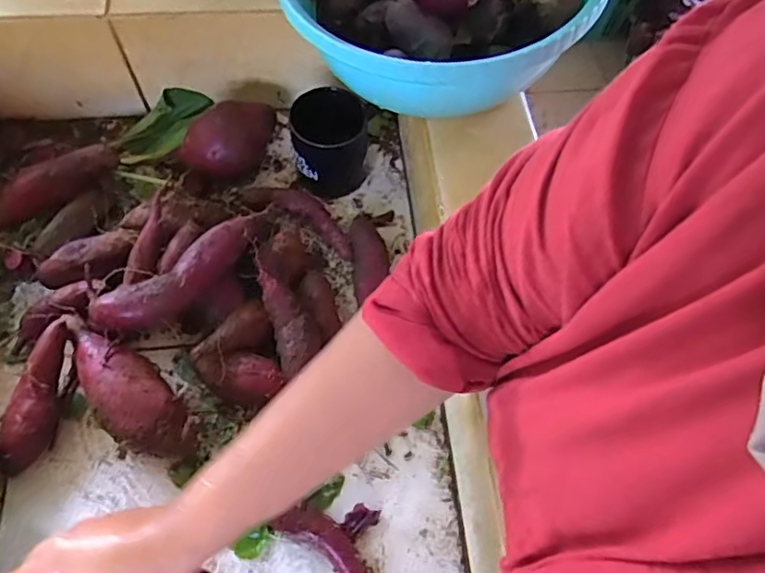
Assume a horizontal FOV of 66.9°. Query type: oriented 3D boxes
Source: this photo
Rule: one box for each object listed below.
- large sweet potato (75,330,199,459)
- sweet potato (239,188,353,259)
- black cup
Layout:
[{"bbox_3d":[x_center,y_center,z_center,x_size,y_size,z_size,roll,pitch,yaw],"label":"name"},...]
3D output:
[{"bbox_3d":[-0.228,0.099,0.526,0.060,0.060,0.143,-39,70,-20],"label":"large sweet potato"},{"bbox_3d":[-0.085,-0.081,0.639,0.142,0.031,0.048,29,65,12],"label":"sweet potato"},{"bbox_3d":[-0.059,-0.159,0.645,0.079,0.102,0.080,1,63,-2],"label":"black cup"}]

